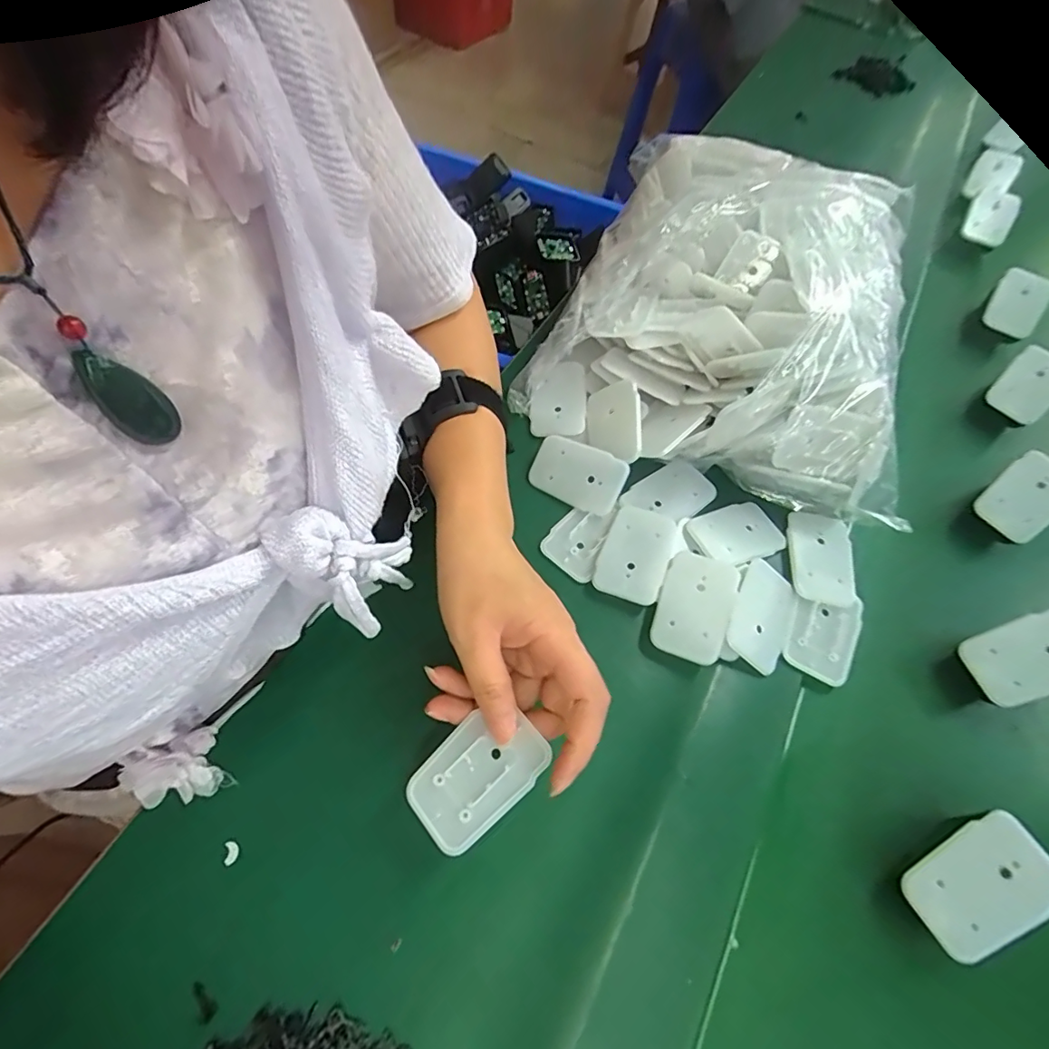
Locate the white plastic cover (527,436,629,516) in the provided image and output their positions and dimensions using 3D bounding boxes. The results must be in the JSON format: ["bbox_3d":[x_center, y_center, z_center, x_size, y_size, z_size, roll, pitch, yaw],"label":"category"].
[{"bbox_3d":[0.038,-0.037,0.374,0.071,0.005,0.044,25,98,22],"label":"white plastic cover"}]

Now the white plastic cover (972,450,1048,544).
[{"bbox_3d":[0.358,-0.021,0.362,0.056,0.016,0.045,-45,77,8],"label":"white plastic cover"}]

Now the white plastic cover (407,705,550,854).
[{"bbox_3d":[-0.024,0.124,0.253,0.068,0.004,0.044,-44,70,-6],"label":"white plastic cover"}]

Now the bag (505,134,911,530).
[{"bbox_3d":[0.169,-0.177,0.401,0.275,0.114,0.288,22,63,8],"label":"bag"}]

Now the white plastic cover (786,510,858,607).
[{"bbox_3d":[0.201,0.023,0.343,0.041,0.010,0.061,9,63,6],"label":"white plastic cover"}]

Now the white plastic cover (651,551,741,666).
[{"bbox_3d":[0.109,0.052,0.325,0.044,0.007,0.069,13,64,29],"label":"white plastic cover"}]

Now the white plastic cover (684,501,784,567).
[{"bbox_3d":[0.147,0.006,0.354,0.060,0.009,0.043,-22,66,-14],"label":"white plastic cover"}]

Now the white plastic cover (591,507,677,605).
[{"bbox_3d":[0.077,0.020,0.349,0.044,0.013,0.068,23,63,8],"label":"white plastic cover"}]

